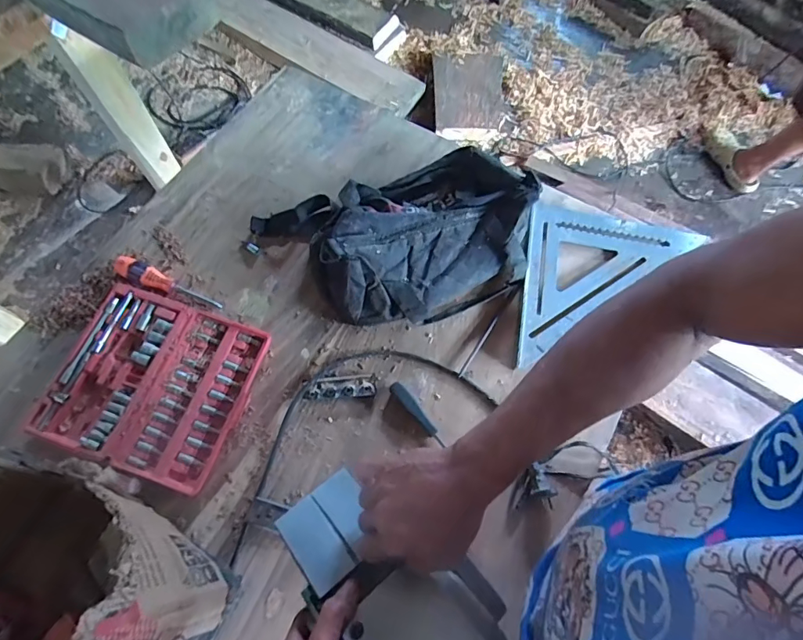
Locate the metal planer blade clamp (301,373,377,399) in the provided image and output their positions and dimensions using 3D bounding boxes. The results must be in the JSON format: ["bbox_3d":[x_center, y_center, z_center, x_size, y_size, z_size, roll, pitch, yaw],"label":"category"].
[{"bbox_3d":[-0.088,0.097,0.672,0.101,0.006,0.037,-3,68,-3],"label":"metal planer blade clamp"}]

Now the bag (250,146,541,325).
[{"bbox_3d":[-0.006,-0.126,0.725,0.434,0.091,0.261,-16,69,-8],"label":"bag"}]

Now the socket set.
[{"bbox_3d":[-0.350,0.088,0.654,0.250,0.023,0.236,18,68,6],"label":"socket set"}]

